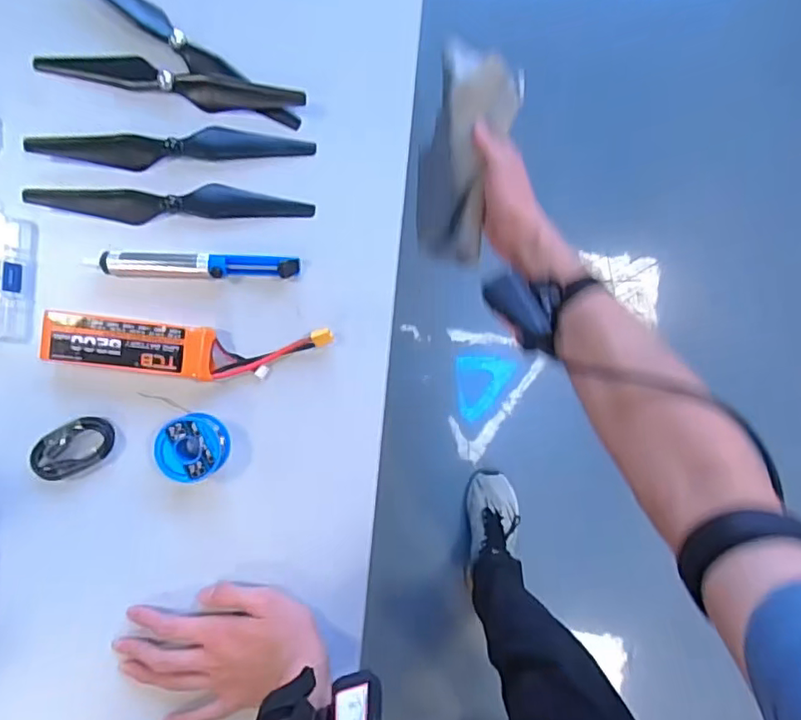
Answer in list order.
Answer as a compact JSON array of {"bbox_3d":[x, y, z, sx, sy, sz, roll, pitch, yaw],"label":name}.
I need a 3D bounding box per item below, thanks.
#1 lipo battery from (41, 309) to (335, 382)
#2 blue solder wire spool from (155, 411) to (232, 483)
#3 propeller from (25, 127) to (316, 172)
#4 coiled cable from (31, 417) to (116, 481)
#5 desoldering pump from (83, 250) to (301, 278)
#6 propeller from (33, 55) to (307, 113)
[{"bbox_3d":[-0.181,-0.009,0.484,0.234,0.023,0.046,4,92,0],"label":"lipo battery"},{"bbox_3d":[-0.177,0.074,0.486,0.055,0.033,0.052,0,92,0],"label":"blue solder wire spool"},{"bbox_3d":[-0.191,-0.180,0.480,0.229,0.014,0.028,-4,92,0],"label":"propeller"},{"bbox_3d":[-0.286,0.077,0.494,0.073,0.009,0.042,-28,92,1],"label":"coiled cable"},{"bbox_3d":[-0.176,-0.082,0.487,0.175,0.015,0.020,1,92,0],"label":"desoldering pump"},{"bbox_3d":[-0.194,-0.236,0.479,0.224,0.017,0.030,11,92,0],"label":"propeller"}]

